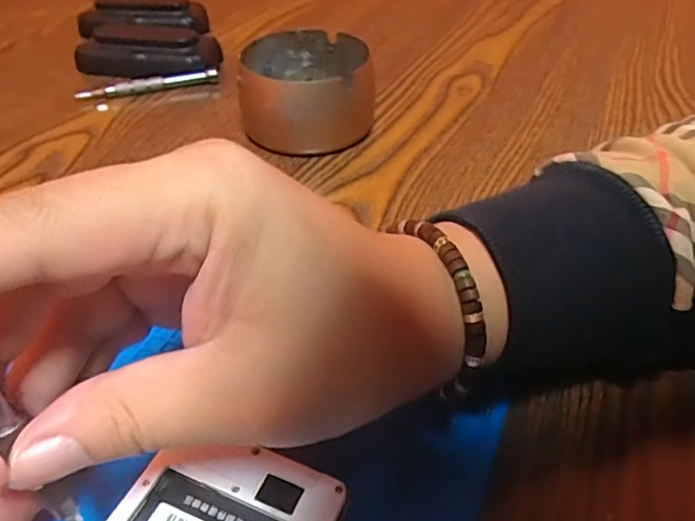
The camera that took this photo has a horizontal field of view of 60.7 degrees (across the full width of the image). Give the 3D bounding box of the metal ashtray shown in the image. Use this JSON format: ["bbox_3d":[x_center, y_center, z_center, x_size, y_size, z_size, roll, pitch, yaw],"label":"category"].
[{"bbox_3d":[-0.026,-0.114,0.395,0.083,0.051,0.086,0,42,0],"label":"metal ashtray"}]

